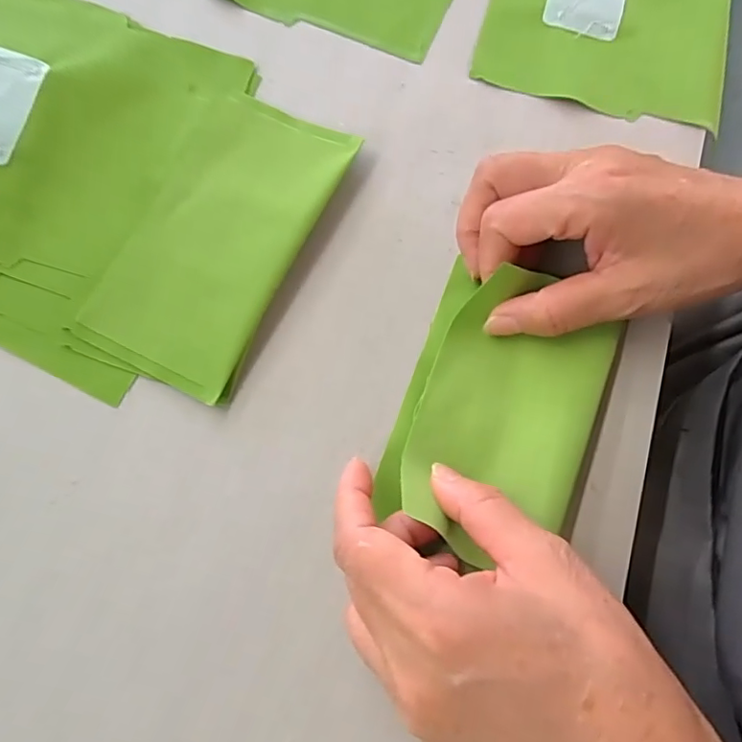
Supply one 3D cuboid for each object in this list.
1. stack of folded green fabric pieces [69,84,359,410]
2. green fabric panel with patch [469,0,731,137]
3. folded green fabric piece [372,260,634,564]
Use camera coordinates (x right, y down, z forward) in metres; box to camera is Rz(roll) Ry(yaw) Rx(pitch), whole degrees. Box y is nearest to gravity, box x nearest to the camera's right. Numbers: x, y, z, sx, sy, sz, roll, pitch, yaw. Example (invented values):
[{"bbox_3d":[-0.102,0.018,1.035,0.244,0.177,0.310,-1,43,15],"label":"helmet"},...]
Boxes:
[{"bbox_3d":[-0.075,-0.067,0.272,0.085,0.007,0.153,21,78,3],"label":"stack of folded green fabric pieces"},{"bbox_3d":[0.137,-0.211,0.310,0.131,0.006,0.144,15,79,3],"label":"green fabric panel with patch"},{"bbox_3d":[0.057,0.019,0.248,0.082,0.023,0.122,20,78,3],"label":"folded green fabric piece"}]

